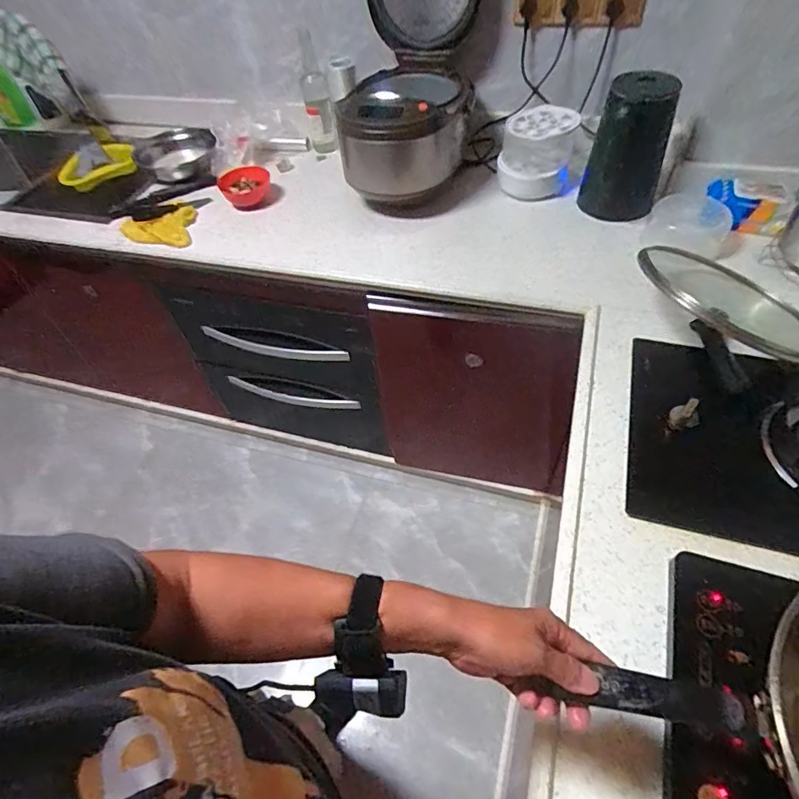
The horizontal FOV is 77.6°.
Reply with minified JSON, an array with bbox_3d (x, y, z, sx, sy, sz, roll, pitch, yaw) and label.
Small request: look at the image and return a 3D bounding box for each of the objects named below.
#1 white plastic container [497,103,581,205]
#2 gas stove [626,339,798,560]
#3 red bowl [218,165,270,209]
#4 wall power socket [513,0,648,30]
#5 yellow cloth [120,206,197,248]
[{"bbox_3d":[0.309,-0.554,1.109,0.168,0.136,0.145,6,53,11],"label":"white plastic container"},{"bbox_3d":[0.545,0.056,0.678,0.420,0.060,0.322,12,54,15],"label":"gas stove"},{"bbox_3d":[-0.367,-0.509,1.187,0.116,0.050,0.107,-3,52,4],"label":"red bowl"},{"bbox_3d":[0.363,-0.805,1.004,0.256,0.093,0.023,5,53,10],"label":"wall power socket"},{"bbox_3d":[-0.556,-0.390,1.139,0.165,0.040,0.119,-8,52,0],"label":"yellow cloth"}]

